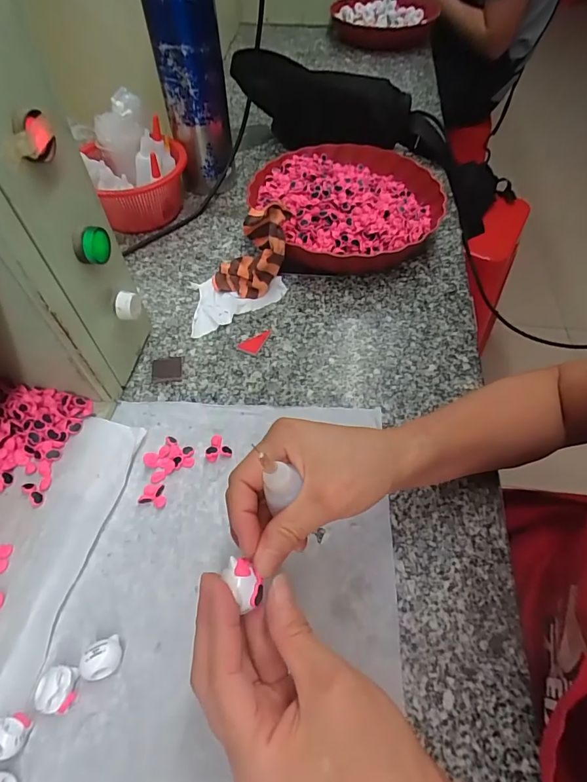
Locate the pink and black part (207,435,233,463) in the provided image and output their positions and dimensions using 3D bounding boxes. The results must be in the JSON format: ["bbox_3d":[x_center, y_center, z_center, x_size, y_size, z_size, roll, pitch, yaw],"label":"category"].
[{"bbox_3d":[-0.066,0.052,0.379,0.021,0.010,0.026,10,55,6],"label":"pink and black part"}]

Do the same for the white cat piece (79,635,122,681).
[{"bbox_3d":[-0.129,0.181,0.283,0.025,0.017,0.021,-27,60,-19],"label":"white cat piece"}]

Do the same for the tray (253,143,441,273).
[{"bbox_3d":[0.068,-0.243,0.554,0.240,0.056,0.237,-25,59,-17],"label":"tray"}]

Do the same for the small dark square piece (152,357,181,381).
[{"bbox_3d":[-0.129,-0.023,0.429,0.028,0.008,0.030,-7,55,-6],"label":"small dark square piece"}]

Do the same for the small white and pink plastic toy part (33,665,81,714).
[{"bbox_3d":[-0.154,0.195,0.275,0.022,0.018,0.025,2,55,0],"label":"small white and pink plastic toy part"}]

